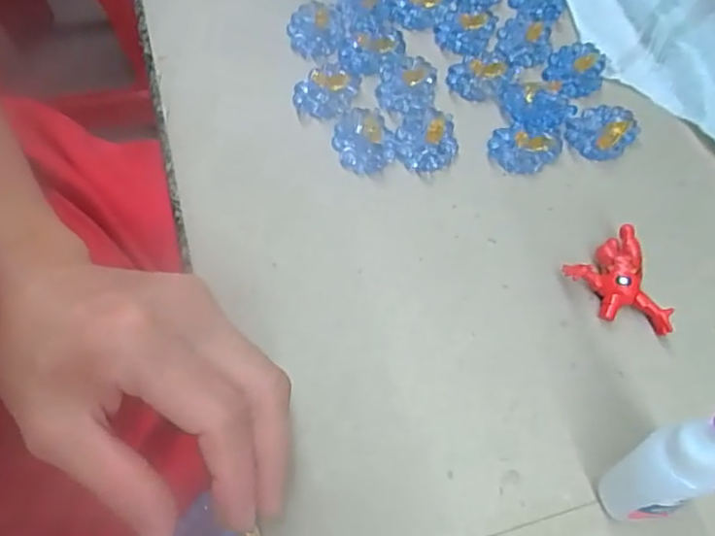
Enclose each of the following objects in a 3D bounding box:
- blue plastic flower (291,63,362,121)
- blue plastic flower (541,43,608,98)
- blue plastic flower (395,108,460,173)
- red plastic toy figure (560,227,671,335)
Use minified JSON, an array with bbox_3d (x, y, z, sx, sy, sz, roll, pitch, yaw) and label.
[{"bbox_3d":[-0.017,-0.094,0.310,0.029,0.006,0.032,27,70,13],"label":"blue plastic flower"},{"bbox_3d":[0.118,-0.107,0.317,0.030,0.007,0.035,22,69,11],"label":"blue plastic flower"},{"bbox_3d":[0.035,-0.065,0.300,0.031,0.008,0.034,-1,66,1],"label":"blue plastic flower"},{"bbox_3d":[0.121,0.010,0.260,0.034,0.014,0.047,-32,69,-12],"label":"red plastic toy figure"}]

